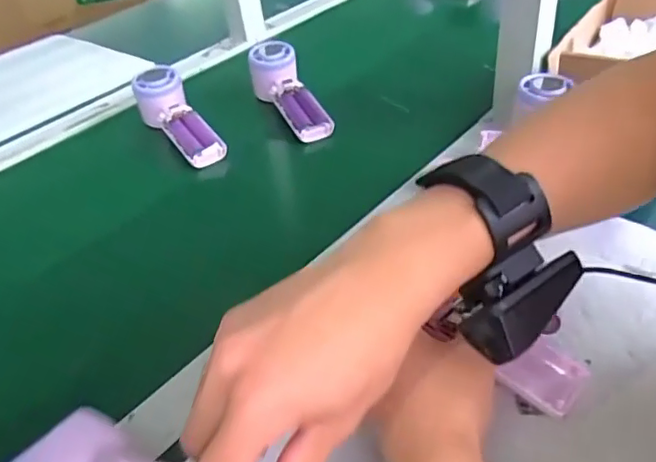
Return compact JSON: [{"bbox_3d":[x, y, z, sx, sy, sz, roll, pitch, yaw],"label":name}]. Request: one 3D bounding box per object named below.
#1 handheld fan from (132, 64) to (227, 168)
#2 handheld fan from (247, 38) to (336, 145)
[{"bbox_3d":[-0.168,-0.124,0.656,0.049,0.051,0.155,-27,60,-26],"label":"handheld fan"},{"bbox_3d":[-0.044,-0.157,0.674,0.054,0.051,0.157,-20,58,-20],"label":"handheld fan"}]

